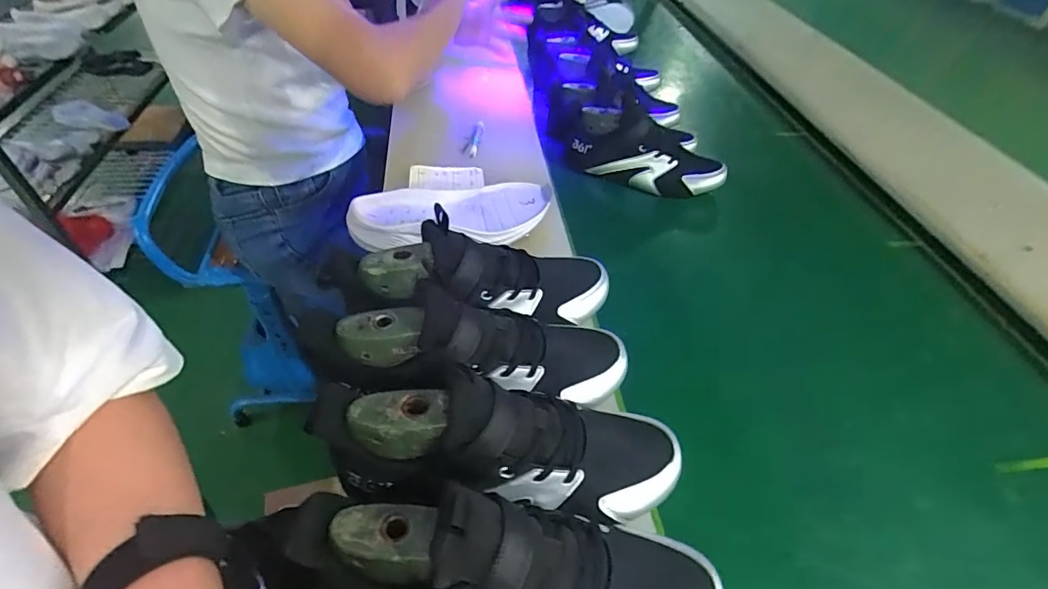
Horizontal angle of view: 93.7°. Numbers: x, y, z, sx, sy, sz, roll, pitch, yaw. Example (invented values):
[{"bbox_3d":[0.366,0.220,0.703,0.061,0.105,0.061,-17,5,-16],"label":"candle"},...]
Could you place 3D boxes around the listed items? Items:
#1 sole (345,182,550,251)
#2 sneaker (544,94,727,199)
[{"bbox_3d":[-0.085,-0.095,0.592,0.234,0.040,0.095,-5,48,-10],"label":"sole"},{"bbox_3d":[0.161,-0.242,0.799,0.320,0.111,0.106,26,50,18],"label":"sneaker"}]

